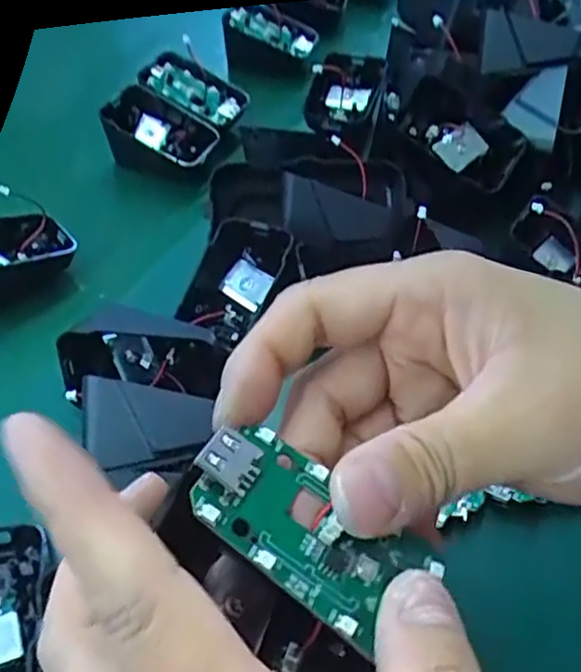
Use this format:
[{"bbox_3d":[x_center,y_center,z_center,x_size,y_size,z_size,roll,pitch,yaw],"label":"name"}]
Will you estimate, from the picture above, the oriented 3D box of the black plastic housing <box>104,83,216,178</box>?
[{"bbox_3d":[-0.079,-0.131,0.445,0.067,0.042,0.051,19,50,16],"label":"black plastic housing"}]

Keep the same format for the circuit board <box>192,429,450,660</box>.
[{"bbox_3d":[0.004,0.043,0.157,0.056,0.005,0.029,38,48,5],"label":"circuit board"}]

